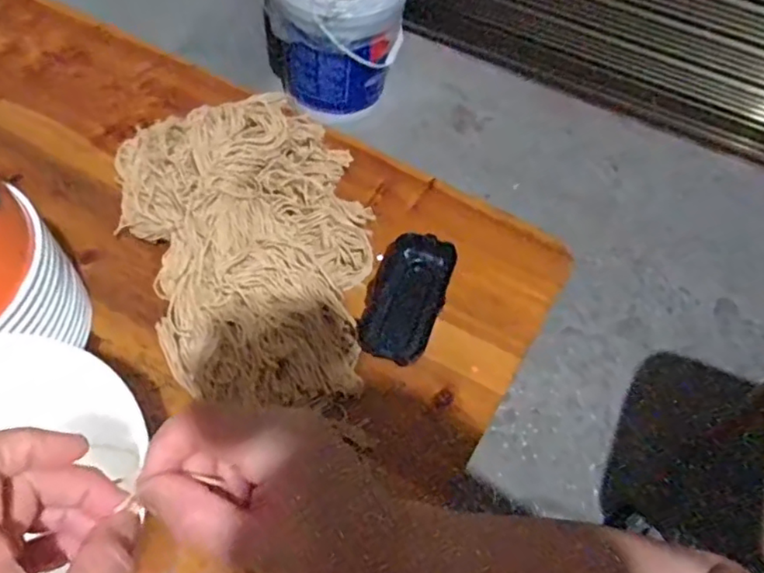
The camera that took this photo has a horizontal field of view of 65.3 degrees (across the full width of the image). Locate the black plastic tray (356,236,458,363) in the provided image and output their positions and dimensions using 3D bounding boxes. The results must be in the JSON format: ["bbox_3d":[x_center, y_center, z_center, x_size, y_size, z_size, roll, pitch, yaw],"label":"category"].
[{"bbox_3d":[0.019,0.006,0.471,0.059,0.021,0.102,20,59,9],"label":"black plastic tray"}]

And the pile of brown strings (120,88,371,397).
[{"bbox_3d":[-0.108,-0.052,0.479,0.185,0.059,0.303,-12,59,-11],"label":"pile of brown strings"}]

